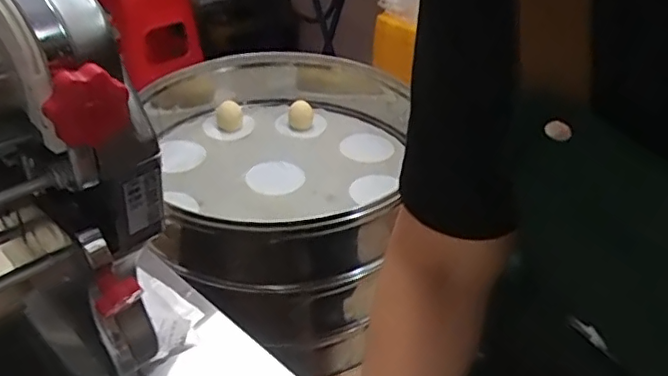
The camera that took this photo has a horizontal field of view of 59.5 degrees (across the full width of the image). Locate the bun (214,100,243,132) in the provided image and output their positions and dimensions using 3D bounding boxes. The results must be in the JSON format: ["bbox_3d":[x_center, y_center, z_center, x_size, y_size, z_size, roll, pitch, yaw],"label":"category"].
[{"bbox_3d":[-0.197,-0.136,1.093,0.050,0.038,0.050,-4,36,-11],"label":"bun"}]

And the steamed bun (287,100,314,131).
[{"bbox_3d":[-0.062,-0.136,1.093,0.046,0.047,0.040,5,35,1],"label":"steamed bun"}]

